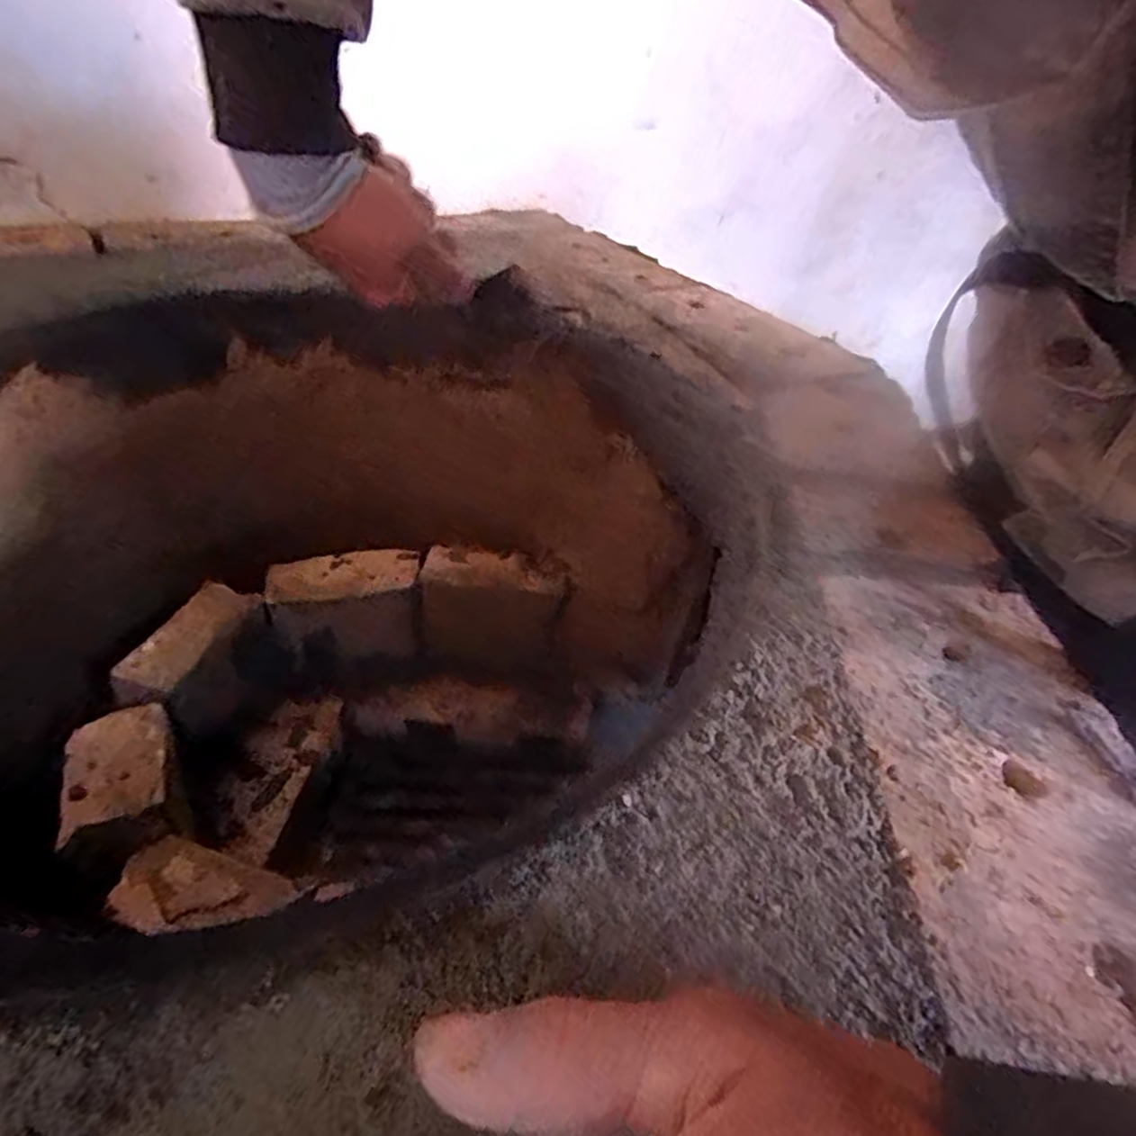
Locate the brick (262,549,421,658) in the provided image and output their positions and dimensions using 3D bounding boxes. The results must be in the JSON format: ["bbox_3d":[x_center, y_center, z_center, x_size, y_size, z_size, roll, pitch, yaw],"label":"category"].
[{"bbox_3d":[-0.205,0.037,0.651,0.132,0.090,0.061,-5,40,-15],"label":"brick"}]

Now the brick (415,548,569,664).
[{"bbox_3d":[-0.072,0.040,0.660,0.128,0.100,0.064,7,38,0],"label":"brick"}]

